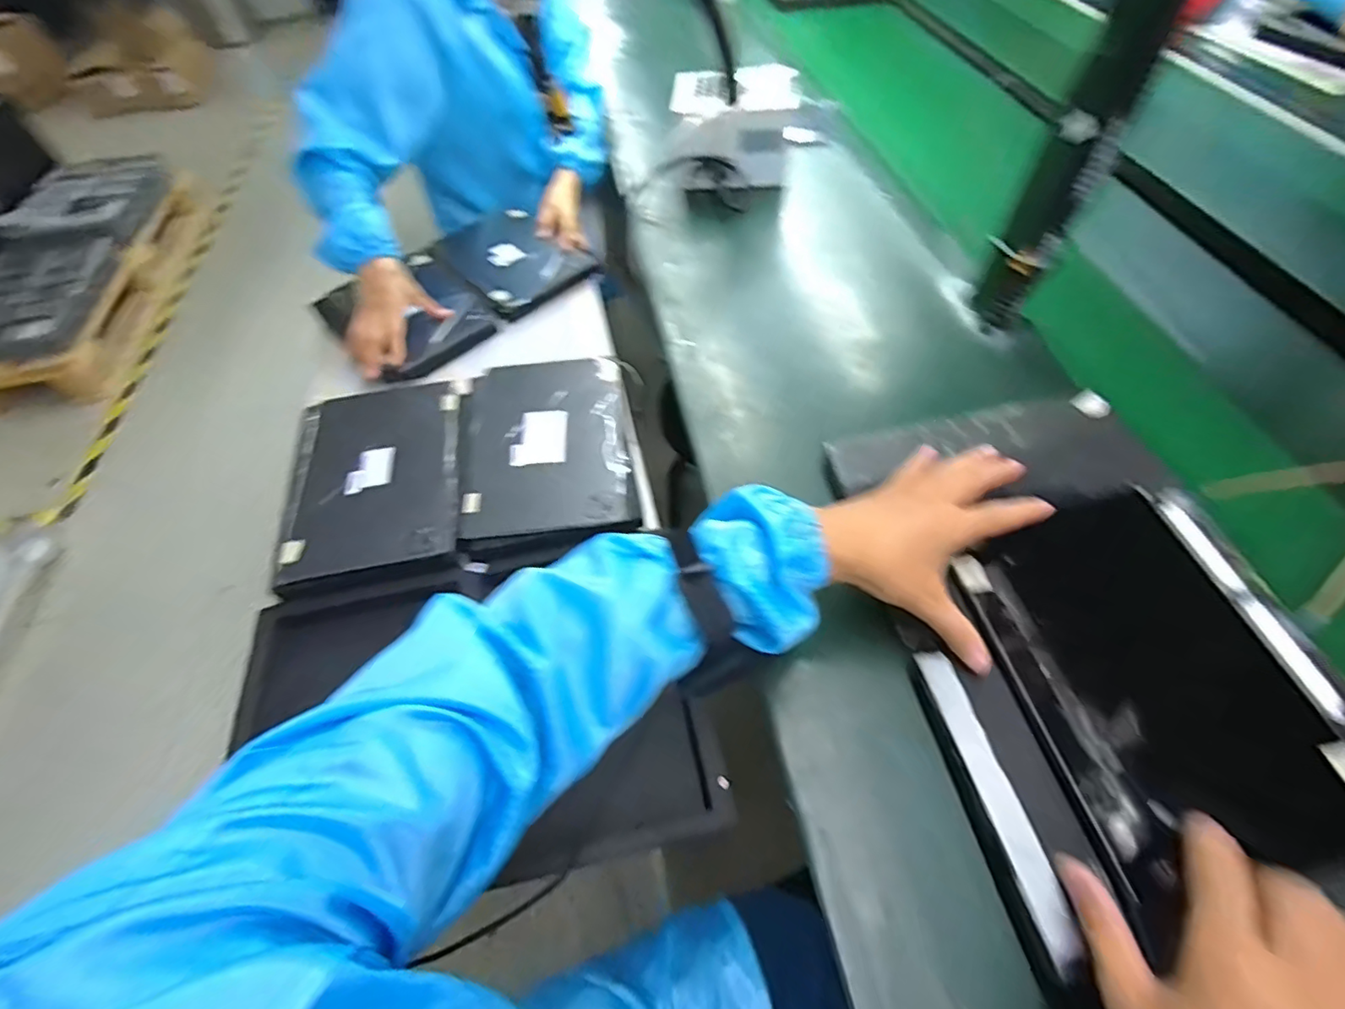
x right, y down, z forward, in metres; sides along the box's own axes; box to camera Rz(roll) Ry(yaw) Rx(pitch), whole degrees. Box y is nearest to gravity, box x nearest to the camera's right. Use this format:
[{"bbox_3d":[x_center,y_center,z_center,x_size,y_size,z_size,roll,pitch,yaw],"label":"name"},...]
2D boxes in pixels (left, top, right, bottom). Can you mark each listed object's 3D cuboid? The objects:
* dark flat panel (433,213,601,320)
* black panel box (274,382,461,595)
[{"bbox_3d":[-0.274,-0.420,0.967,0.191,0.031,0.243,-39,62,-20],"label":"dark flat panel"},{"bbox_3d":[-0.341,-0.036,0.650,0.190,0.021,0.264,-13,57,-5],"label":"black panel box"}]

